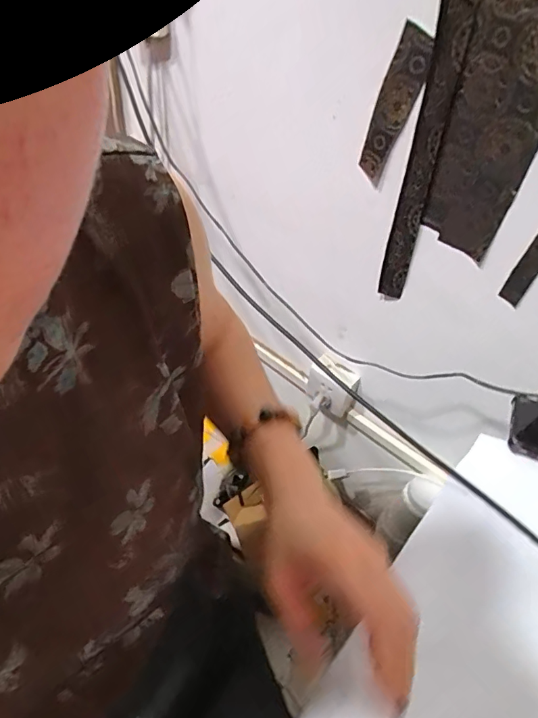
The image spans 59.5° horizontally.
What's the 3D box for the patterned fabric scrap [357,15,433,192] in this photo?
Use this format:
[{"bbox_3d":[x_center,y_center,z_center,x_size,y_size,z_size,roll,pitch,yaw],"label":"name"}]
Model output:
[{"bbox_3d":[0.151,-0.306,0.583,0.048,0.171,0.004,41,53,17],"label":"patterned fabric scrap"}]

